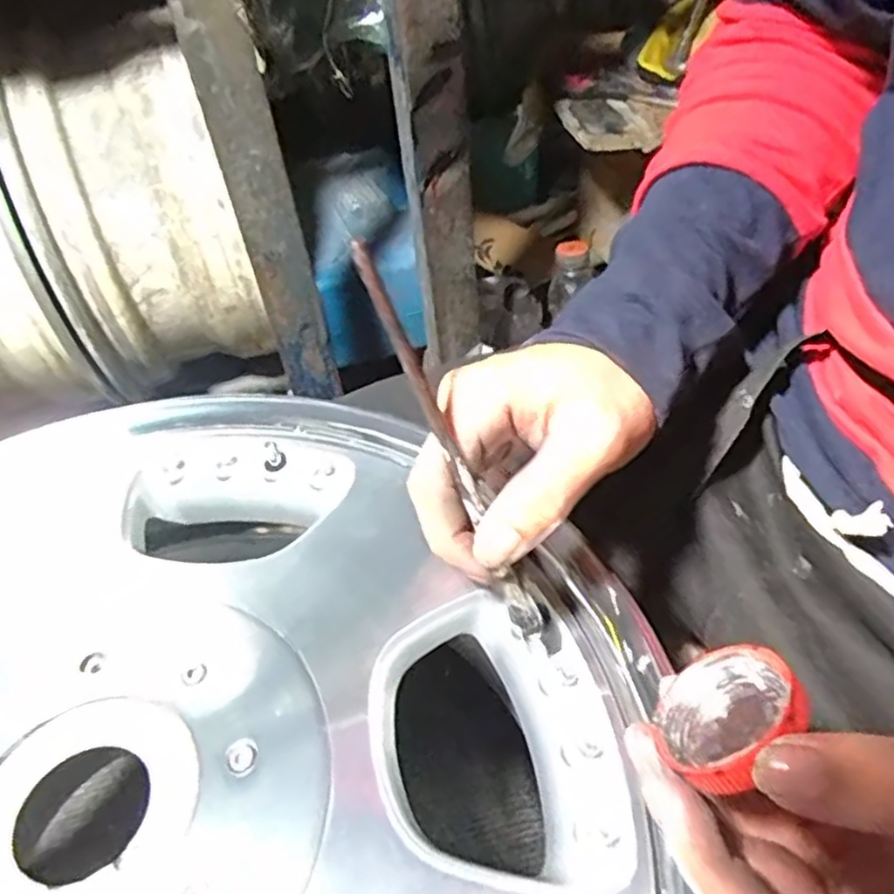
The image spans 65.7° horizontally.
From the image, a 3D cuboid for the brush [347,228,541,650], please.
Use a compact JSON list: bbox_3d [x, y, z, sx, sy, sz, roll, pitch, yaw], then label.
[{"bbox_3d":[0.001,0.004,0.258,0.014,0.166,0.009,-31,18,-23],"label":"brush"}]

